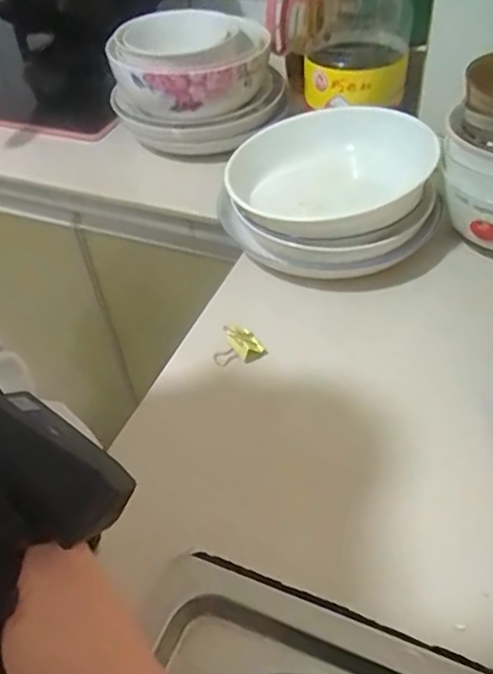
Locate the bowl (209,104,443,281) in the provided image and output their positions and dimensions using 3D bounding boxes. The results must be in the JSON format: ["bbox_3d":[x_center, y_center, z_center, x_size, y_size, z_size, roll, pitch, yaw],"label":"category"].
[{"bbox_3d":[0.083,-0.153,0.632,0.208,0.083,0.208,-3,46,3],"label":"bowl"}]

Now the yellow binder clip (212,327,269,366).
[{"bbox_3d":[-0.007,0.008,0.528,0.041,0.030,0.028,-26,49,-18],"label":"yellow binder clip"}]

